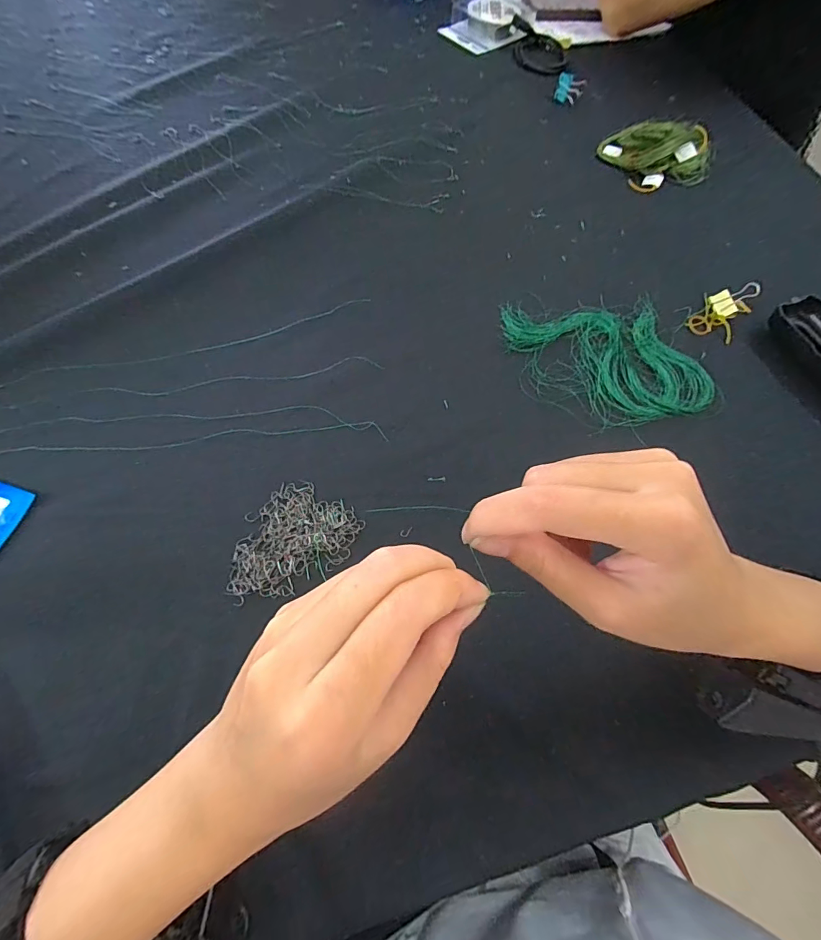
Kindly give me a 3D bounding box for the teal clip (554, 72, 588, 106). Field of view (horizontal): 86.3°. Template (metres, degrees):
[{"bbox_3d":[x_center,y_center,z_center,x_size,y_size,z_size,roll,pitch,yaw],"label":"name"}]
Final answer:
[{"bbox_3d":[0.205,-0.490,0.561,0.034,0.018,0.037,17,66,6],"label":"teal clip"}]

